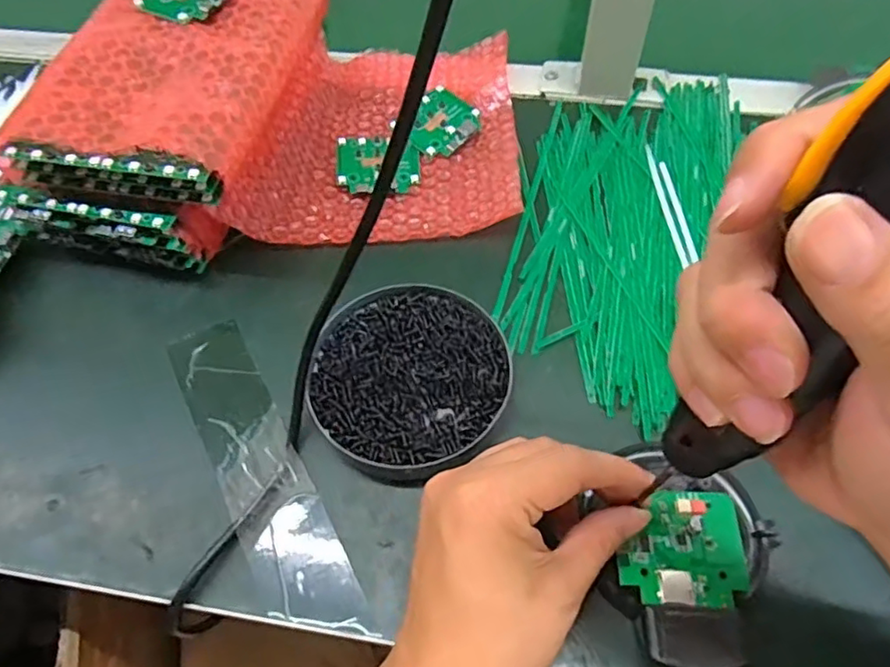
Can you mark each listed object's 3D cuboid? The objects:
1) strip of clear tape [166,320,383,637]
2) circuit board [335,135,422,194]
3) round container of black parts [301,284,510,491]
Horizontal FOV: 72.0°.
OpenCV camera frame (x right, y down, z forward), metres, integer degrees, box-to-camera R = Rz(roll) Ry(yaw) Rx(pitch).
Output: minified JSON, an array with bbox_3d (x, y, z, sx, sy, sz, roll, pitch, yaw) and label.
[{"bbox_3d":[-0.103,0.072,0.335,0.044,0.006,0.202,-28,62,-12],"label":"strip of clear tape"},{"bbox_3d":[-0.048,-0.124,0.444,0.058,0.009,0.055,-10,60,-2],"label":"circuit board"},{"bbox_3d":[-0.022,0.023,0.350,0.110,0.020,0.117,-2,60,3],"label":"round container of black parts"}]

